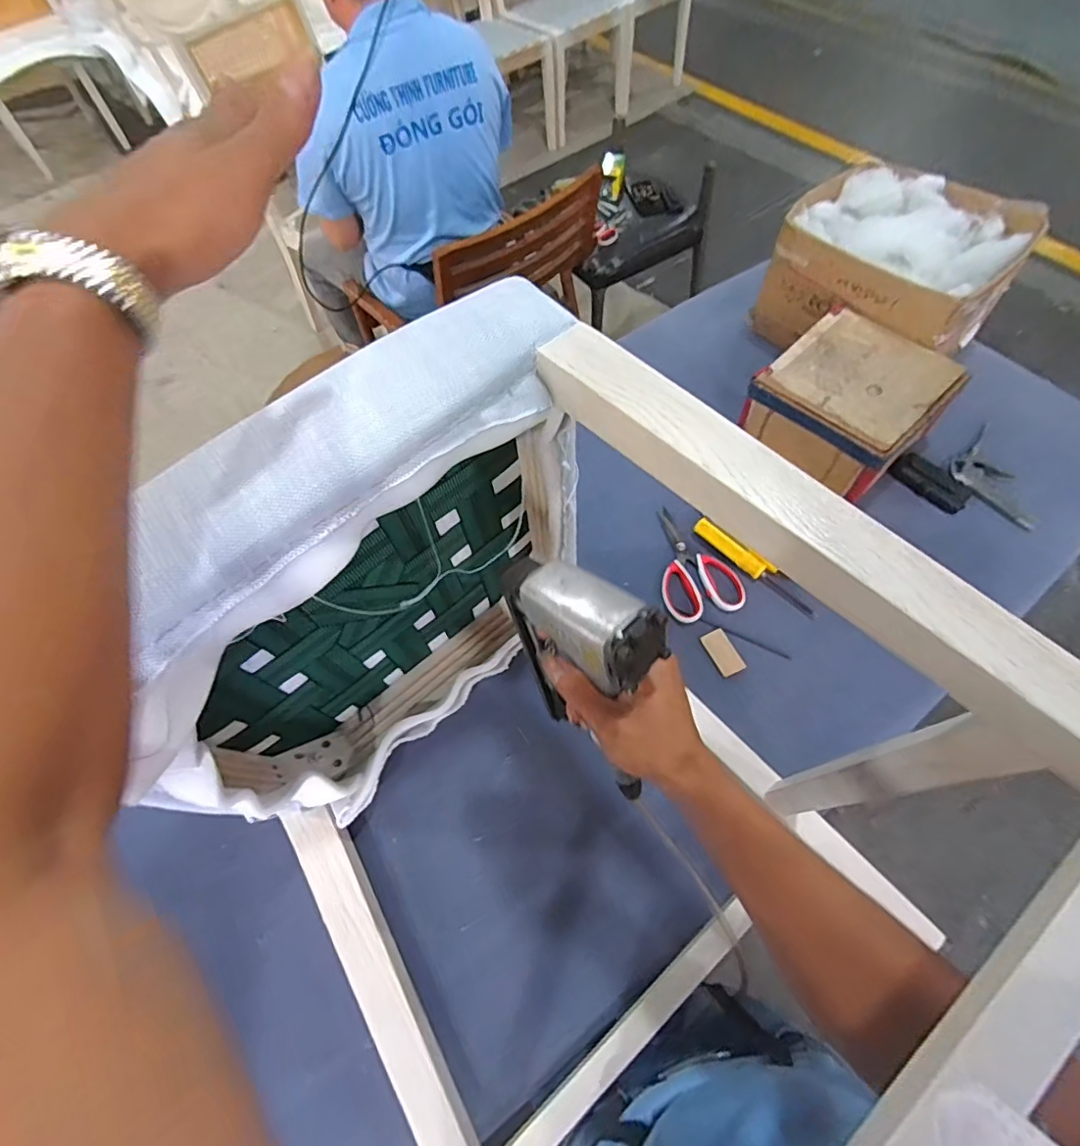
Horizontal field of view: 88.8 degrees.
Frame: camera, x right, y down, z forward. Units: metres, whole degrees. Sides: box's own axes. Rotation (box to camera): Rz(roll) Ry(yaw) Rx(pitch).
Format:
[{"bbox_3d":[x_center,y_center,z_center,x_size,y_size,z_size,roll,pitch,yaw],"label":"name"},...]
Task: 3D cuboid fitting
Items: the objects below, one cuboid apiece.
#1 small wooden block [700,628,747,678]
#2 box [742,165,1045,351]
[{"bbox_3d":[0.245,0.106,0.738,0.033,0.004,0.061,-29,72,4],"label":"small wooden block"},{"bbox_3d":[0.557,-0.481,0.894,0.324,0.172,0.263,35,68,20],"label":"box"}]

